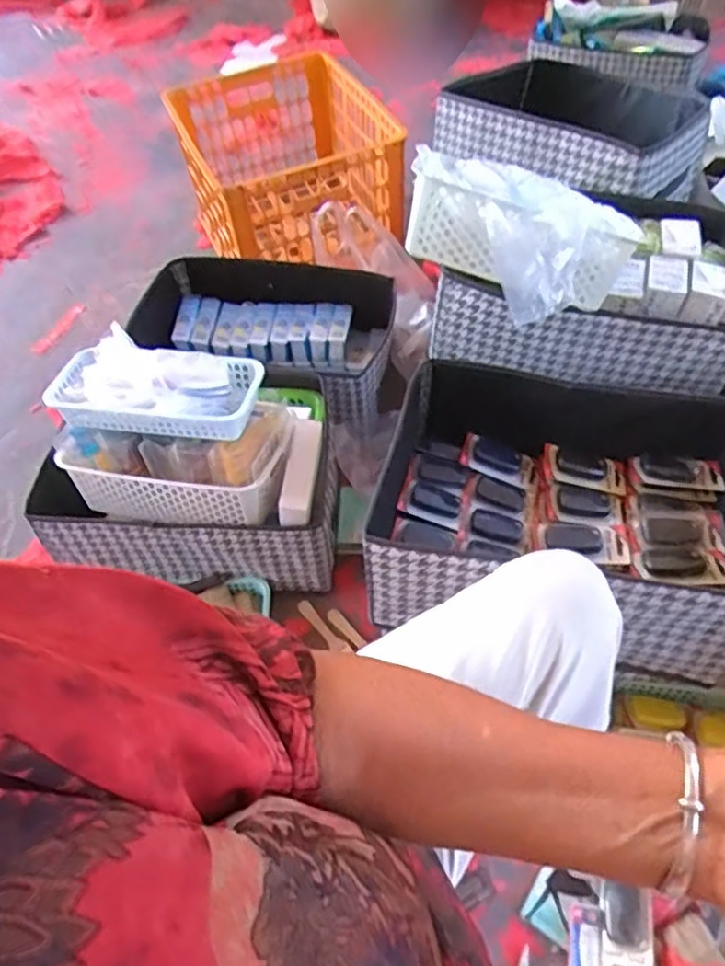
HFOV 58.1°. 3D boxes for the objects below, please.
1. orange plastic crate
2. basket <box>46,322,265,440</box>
[{"bbox_3d":[-0.186,-0.745,1.550,0.414,0.287,0.594,-20,56,-9],"label":"orange plastic crate"},{"bbox_3d":[-0.275,-0.131,0.866,0.266,0.051,0.130,6,55,9],"label":"basket"}]

